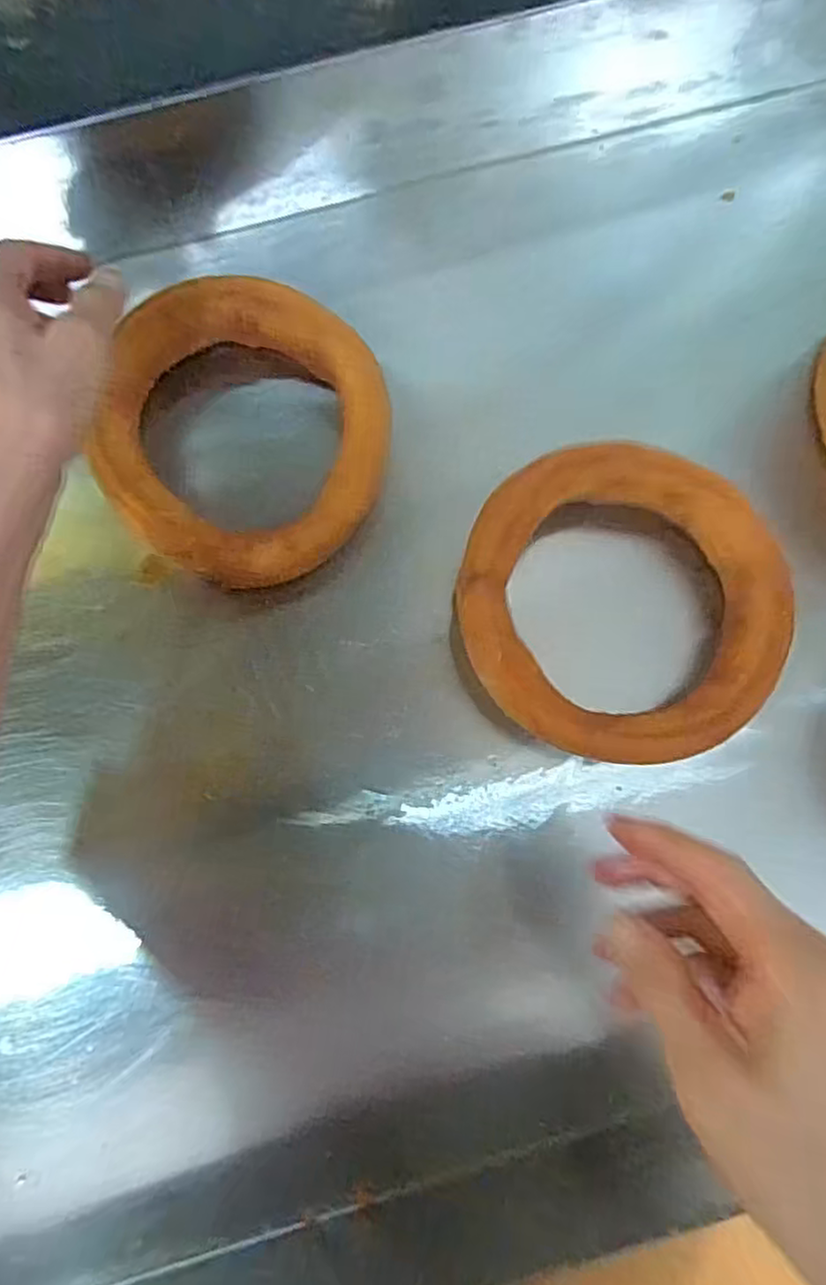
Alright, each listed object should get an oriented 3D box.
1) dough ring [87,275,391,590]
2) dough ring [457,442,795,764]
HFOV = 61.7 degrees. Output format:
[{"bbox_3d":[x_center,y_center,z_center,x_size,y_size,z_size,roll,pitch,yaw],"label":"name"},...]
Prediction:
[{"bbox_3d":[-0.101,-0.126,0.415,0.169,0.043,0.182,0,80,0],"label":"dough ring"},{"bbox_3d":[0.118,-0.022,0.387,0.179,0.035,0.169,0,80,0],"label":"dough ring"}]

